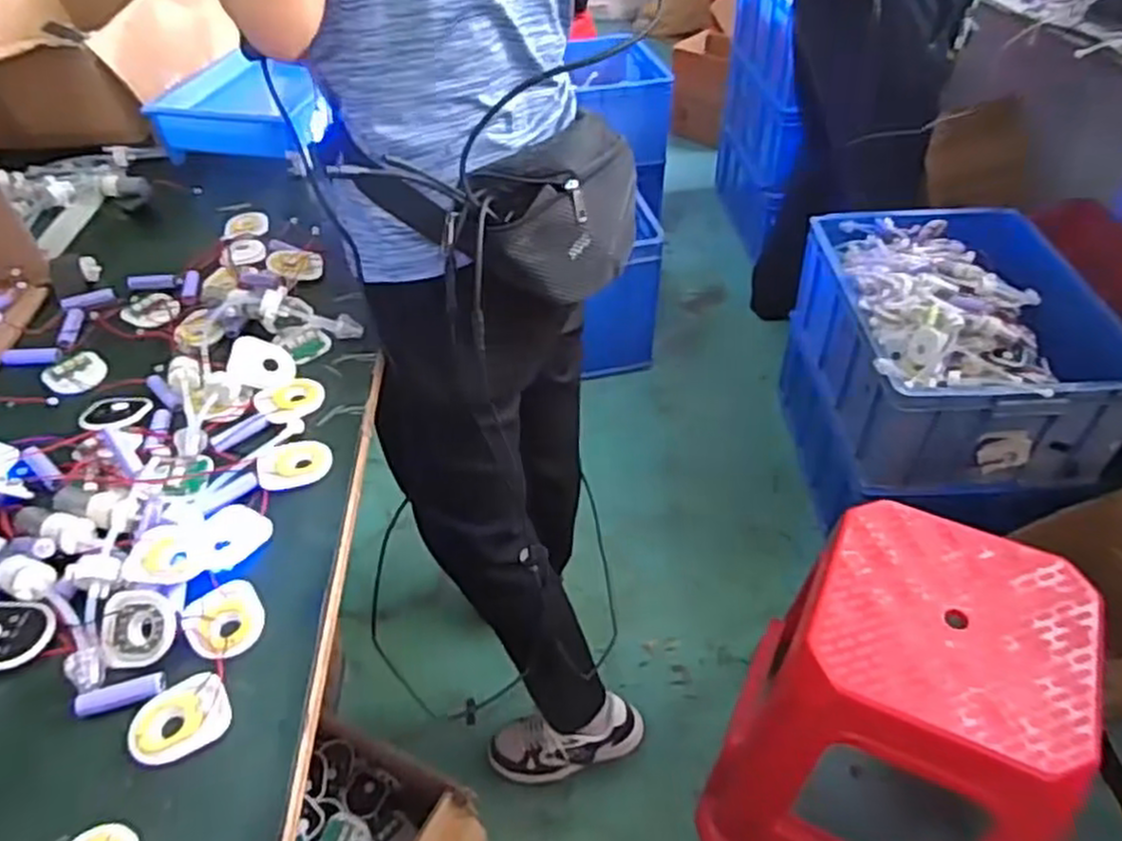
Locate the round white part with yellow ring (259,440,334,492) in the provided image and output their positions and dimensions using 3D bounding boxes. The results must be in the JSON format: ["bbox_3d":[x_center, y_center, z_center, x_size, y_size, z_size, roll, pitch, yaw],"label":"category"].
[{"bbox_3d":[-0.222,0.036,0.629,0.058,0.008,0.049,-24,48,-21],"label":"round white part with yellow ring"}]

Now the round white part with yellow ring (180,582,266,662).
[{"bbox_3d":[-0.234,0.137,0.525,0.049,0.009,0.065,-26,49,-23],"label":"round white part with yellow ring"}]

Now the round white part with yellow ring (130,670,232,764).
[{"bbox_3d":[-0.241,0.187,0.477,0.058,0.009,0.050,-19,47,-17],"label":"round white part with yellow ring"}]

